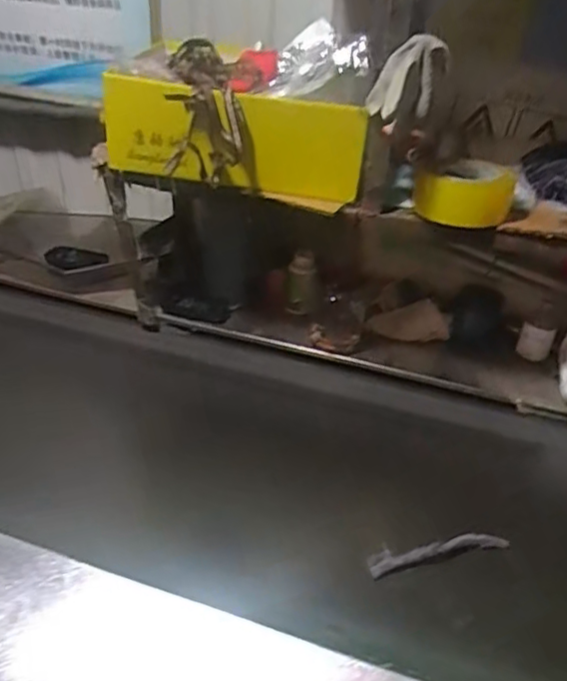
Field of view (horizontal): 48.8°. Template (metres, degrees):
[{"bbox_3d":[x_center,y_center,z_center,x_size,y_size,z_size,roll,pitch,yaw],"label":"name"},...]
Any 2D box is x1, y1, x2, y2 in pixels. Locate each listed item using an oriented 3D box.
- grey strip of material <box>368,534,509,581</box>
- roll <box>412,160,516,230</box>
[{"bbox_3d":[0.167,0.226,0.672,0.156,0.018,0.024,-7,35,-16],"label":"grey strip of material"},{"bbox_3d":[0.230,-0.190,0.800,0.113,0.060,0.118,3,33,-2],"label":"roll"}]

